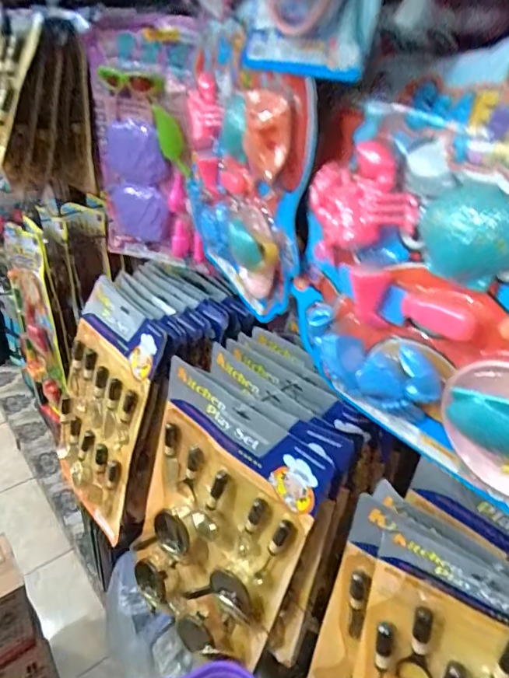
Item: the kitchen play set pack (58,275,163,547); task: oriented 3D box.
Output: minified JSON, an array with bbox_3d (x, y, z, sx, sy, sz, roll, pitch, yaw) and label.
[{"bbox_3d":[-0.298,0.130,0.946,0.042,0.416,0.275,2,24,-43],"label":"kitchen play set pack"}]

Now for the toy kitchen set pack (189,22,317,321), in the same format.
[{"bbox_3d":[-0.019,-0.154,0.484,0.038,0.241,0.237,-9,35,-19],"label":"toy kitchen set pack"}]

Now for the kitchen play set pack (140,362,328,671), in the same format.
[{"bbox_3d":[-0.072,0.316,0.746,0.266,0.496,0.051,30,31,31],"label":"kitchen play set pack"}]

